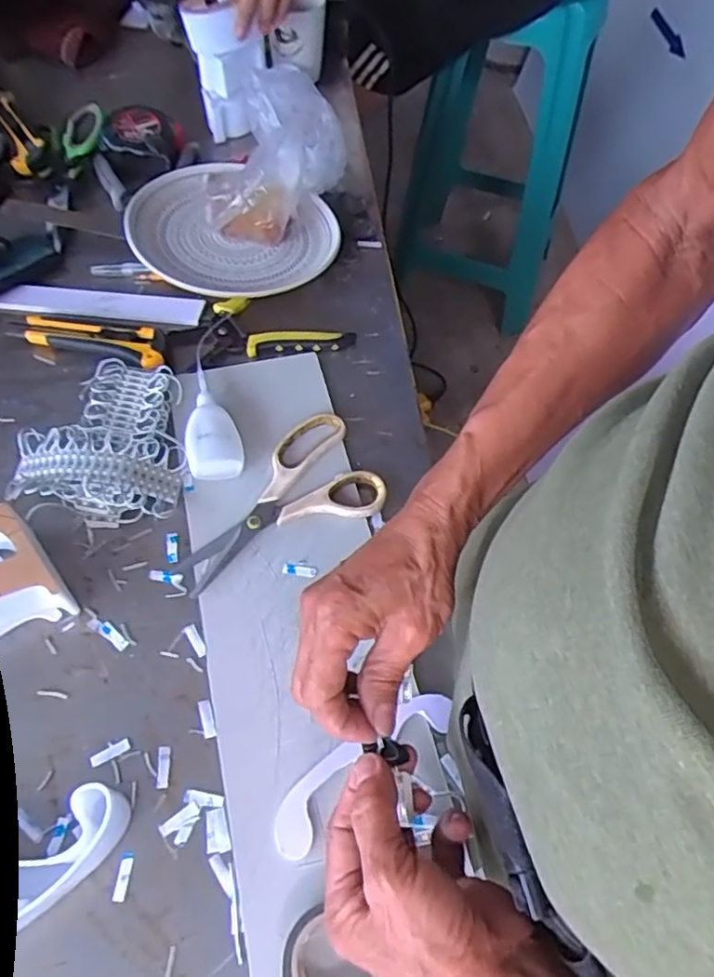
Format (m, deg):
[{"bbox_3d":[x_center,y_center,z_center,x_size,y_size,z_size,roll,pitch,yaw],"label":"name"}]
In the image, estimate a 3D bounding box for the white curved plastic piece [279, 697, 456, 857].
[{"bbox_3d":[0.004,0.179,0.415,0.139,0.005,0.034,-33,66,-19],"label":"white curved plastic piece"}]

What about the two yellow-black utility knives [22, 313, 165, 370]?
[{"bbox_3d":[-0.242,-0.138,0.592,0.138,0.018,0.040,13,60,6],"label":"two yellow-black utility knives"}]

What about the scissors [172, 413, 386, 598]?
[{"bbox_3d":[-0.072,0.005,0.516,0.170,0.013,0.101,-24,63,-15],"label":"scissors"}]

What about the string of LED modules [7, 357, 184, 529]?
[{"bbox_3d":[-0.211,-0.044,0.528,0.126,0.036,0.151,-4,60,-4],"label":"string of LED modules"}]

